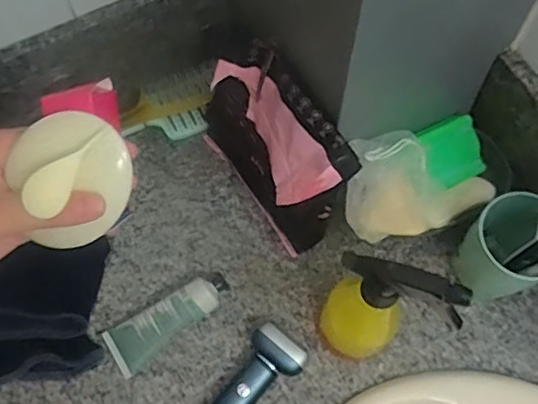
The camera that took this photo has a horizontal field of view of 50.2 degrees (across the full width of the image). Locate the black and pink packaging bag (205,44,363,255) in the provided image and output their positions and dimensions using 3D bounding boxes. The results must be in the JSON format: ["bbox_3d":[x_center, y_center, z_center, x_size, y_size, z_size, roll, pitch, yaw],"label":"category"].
[{"bbox_3d":[0.002,-0.055,0.583,0.068,0.164,0.186,-27,69,-12],"label":"black and pink packaging bag"}]

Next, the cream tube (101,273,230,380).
[{"bbox_3d":[-0.099,0.120,0.576,0.132,0.029,0.048,-26,69,-11],"label":"cream tube"}]

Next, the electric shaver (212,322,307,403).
[{"bbox_3d":[-0.026,0.184,0.549,0.052,0.032,0.138,40,72,16],"label":"electric shaver"}]

